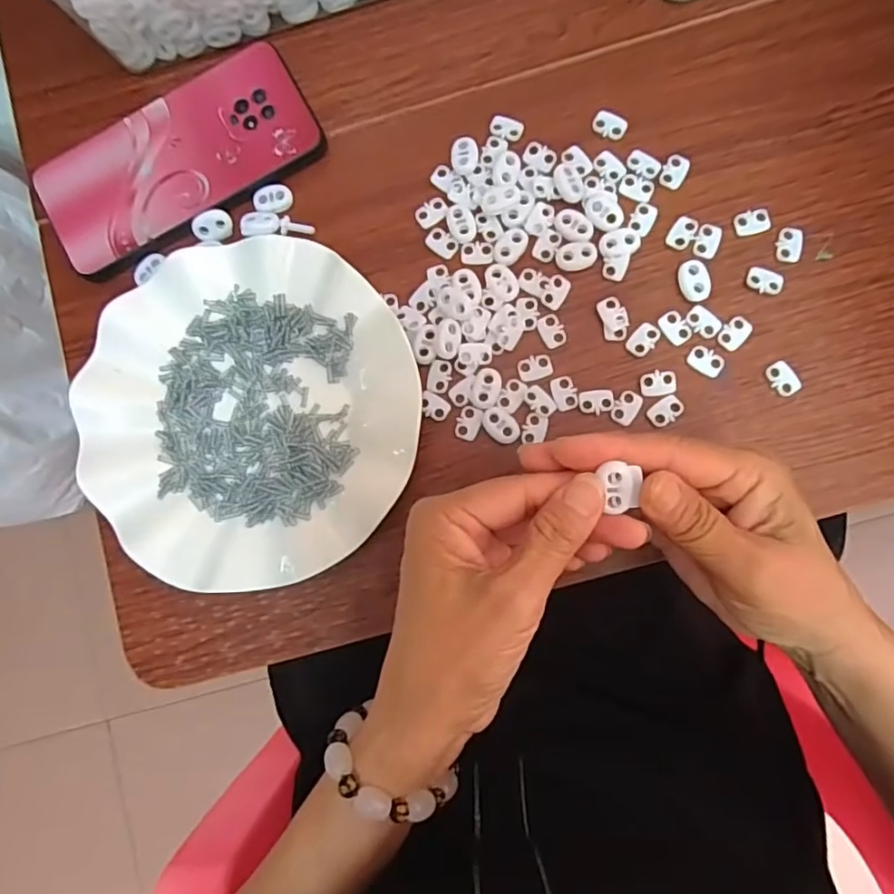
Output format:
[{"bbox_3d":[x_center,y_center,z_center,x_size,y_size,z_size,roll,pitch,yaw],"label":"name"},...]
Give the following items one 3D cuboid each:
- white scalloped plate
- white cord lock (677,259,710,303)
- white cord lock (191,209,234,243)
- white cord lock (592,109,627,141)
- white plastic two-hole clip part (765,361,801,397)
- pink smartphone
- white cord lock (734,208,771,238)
[{"bbox_3d":[-0.107,-0.019,0.323,0.179,0.025,0.179,-8,84,4],"label":"white scalloped plate"},{"bbox_3d":[0.136,-0.092,0.322,0.015,0.005,0.023,-11,84,4],"label":"white cord lock"},{"bbox_3d":[-0.136,-0.128,0.341,0.022,0.010,0.015,-36,83,1],"label":"white cord lock"},{"bbox_3d":[0.093,-0.185,0.334,0.020,0.004,0.014,24,87,6],"label":"white cord lock"},{"bbox_3d":[0.182,-0.037,0.317,0.013,0.005,0.019,-31,83,1],"label":"white plastic two-hole clip part"},{"bbox_3d":[-0.159,-0.170,0.349,0.163,0.014,0.083,-32,83,1],"label":"pink smartphone"},{"bbox_3d":[0.169,-0.125,0.324,0.018,0.004,0.013,-9,84,4],"label":"white cord lock"}]

